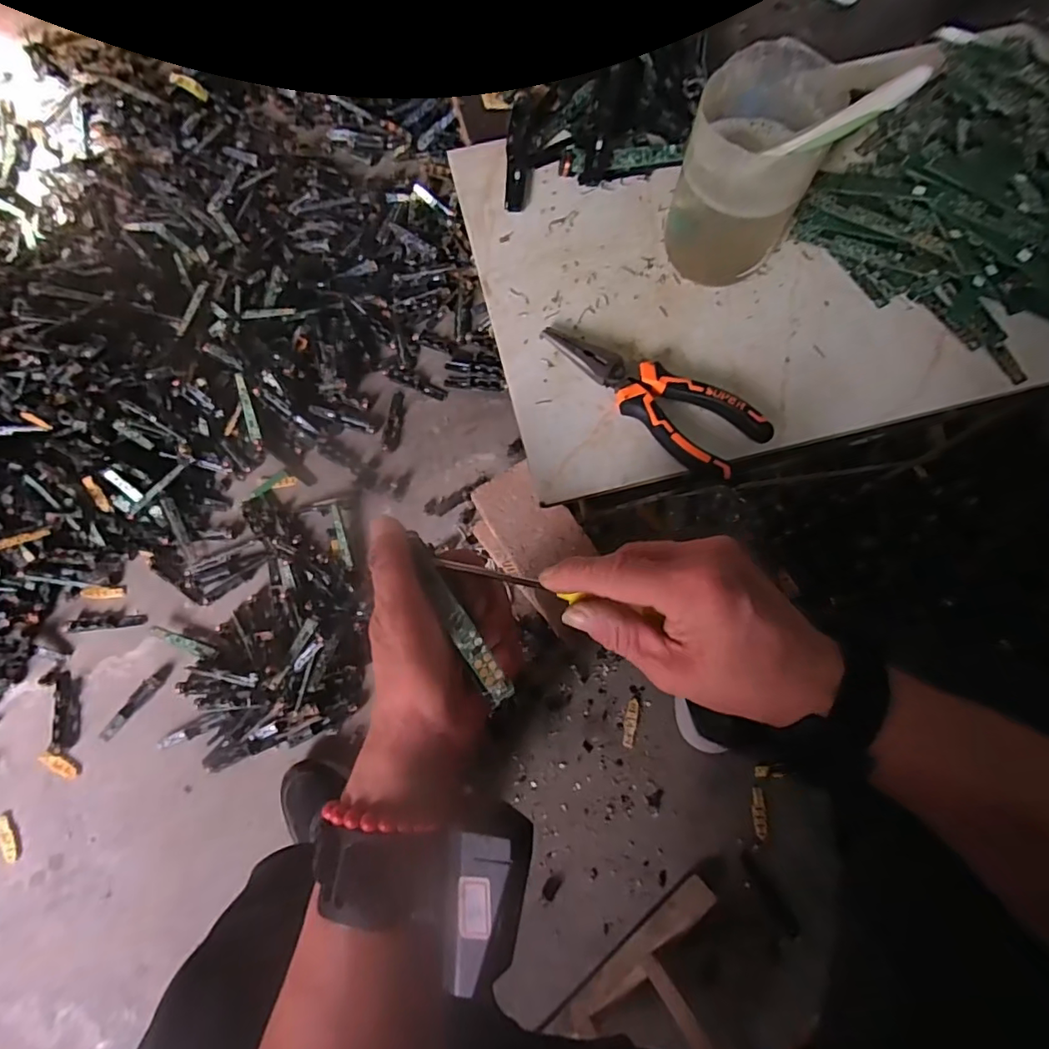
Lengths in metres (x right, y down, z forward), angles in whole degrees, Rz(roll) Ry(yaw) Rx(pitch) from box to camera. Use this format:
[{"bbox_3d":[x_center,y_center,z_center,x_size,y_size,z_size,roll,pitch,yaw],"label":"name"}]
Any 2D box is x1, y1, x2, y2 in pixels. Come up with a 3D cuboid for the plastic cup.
[{"bbox_3d":[0.135,-0.212,0.335,0.076,0.106,0.065,28,75,7],"label":"plastic cup"}]

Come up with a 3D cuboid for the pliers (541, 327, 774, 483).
[{"bbox_3d":[0.080,-0.086,0.351,0.153,0.019,0.049,34,76,9],"label":"pliers"}]

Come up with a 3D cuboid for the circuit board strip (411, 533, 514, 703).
[{"bbox_3d":[-0.034,0.041,0.264,0.010,0.004,0.101,-30,58,-8],"label":"circuit board strip"}]

